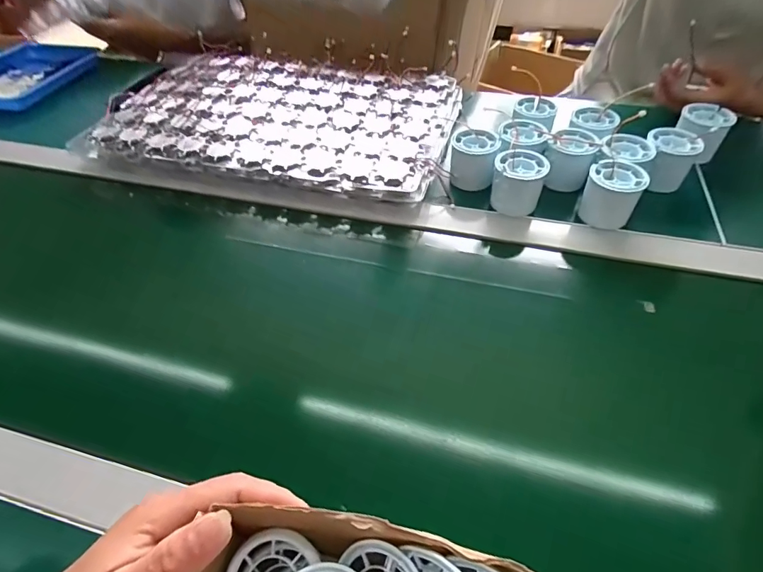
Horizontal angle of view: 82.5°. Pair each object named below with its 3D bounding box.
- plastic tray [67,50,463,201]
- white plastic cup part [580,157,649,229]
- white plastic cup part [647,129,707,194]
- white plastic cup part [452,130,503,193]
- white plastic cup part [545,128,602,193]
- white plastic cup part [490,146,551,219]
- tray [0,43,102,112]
[{"bbox_3d":[-0.145,-0.233,0.593,0.464,0.035,0.261,11,52,13],"label":"plastic tray"},{"bbox_3d":[0.243,-0.097,0.462,0.052,0.051,0.049,16,53,17],"label":"white plastic cup part"},{"bbox_3d":[0.326,-0.143,0.497,0.056,0.050,0.056,24,56,23],"label":"white plastic cup part"},{"bbox_3d":[0.108,-0.148,0.513,0.055,0.052,0.046,11,52,14],"label":"white plastic cup part"},{"bbox_3d":[0.216,-0.145,0.504,0.053,0.049,0.061,20,54,20],"label":"white plastic cup part"},{"bbox_3d":[0.151,-0.112,0.479,0.053,0.058,0.044,12,52,14],"label":"white plastic cup part"},{"bbox_3d":[-0.633,-0.380,0.768,0.153,0.035,0.220,19,54,19],"label":"tray"}]

